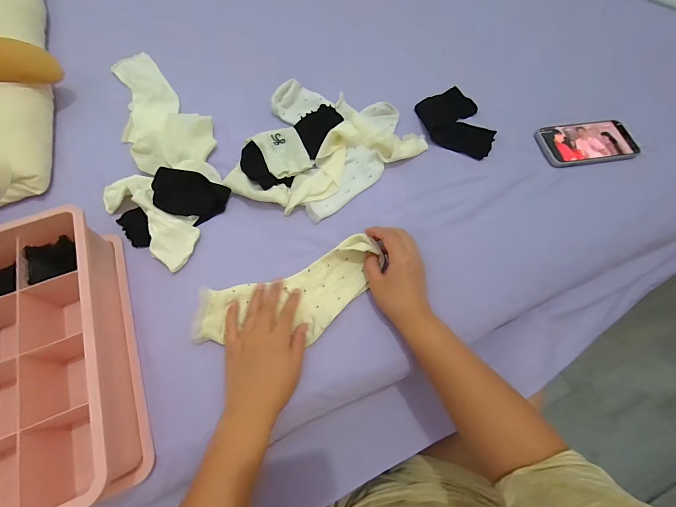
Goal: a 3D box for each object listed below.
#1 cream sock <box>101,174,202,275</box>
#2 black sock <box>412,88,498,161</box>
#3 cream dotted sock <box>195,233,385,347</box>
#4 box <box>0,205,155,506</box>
[{"bbox_3d":[-0.251,-0.054,0.402,0.165,0.023,0.070,37,71,11],"label":"cream sock"},{"bbox_3d":[0.198,-0.219,0.512,0.110,0.011,0.145,-12,69,-7],"label":"black sock"},{"bbox_3d":[-0.049,0.053,0.375,0.240,0.034,0.102,-18,70,-12],"label":"cream dotted sock"},{"bbox_3d":[-0.340,0.117,0.299,0.224,0.072,0.283,-20,71,-10],"label":"box"}]

